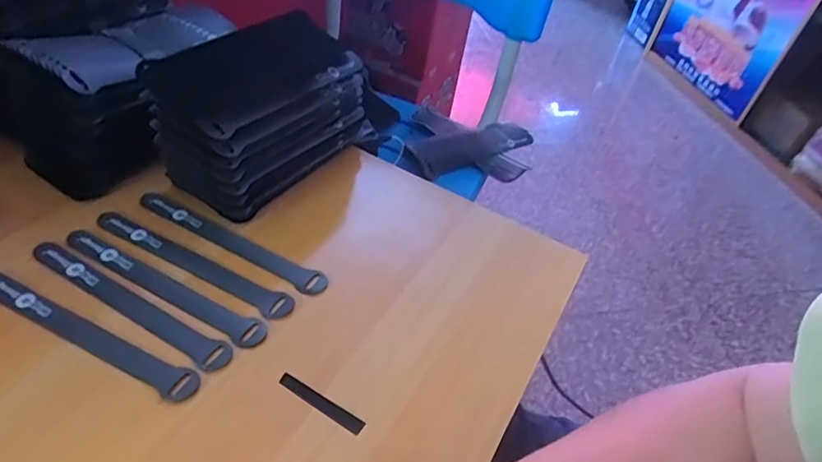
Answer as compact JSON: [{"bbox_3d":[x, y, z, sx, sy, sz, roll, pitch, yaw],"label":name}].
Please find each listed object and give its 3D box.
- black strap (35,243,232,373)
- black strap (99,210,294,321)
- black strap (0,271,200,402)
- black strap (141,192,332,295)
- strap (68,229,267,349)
[{"bbox_3d":[-0.226,0.055,0.423,0.204,0.004,0.021,24,45,18],"label":"black strap"},{"bbox_3d":[-0.190,0.026,0.462,0.204,0.005,0.025,23,44,18],"label":"black strap"},{"bbox_3d":[-0.246,0.075,0.400,0.206,0.004,0.023,22,44,16],"label":"black strap"},{"bbox_3d":[-0.165,0.006,0.483,0.207,0.004,0.023,24,45,18],"label":"black strap"},{"bbox_3d":[-0.206,0.042,0.441,0.206,0.004,0.025,24,45,18],"label":"strap"}]

